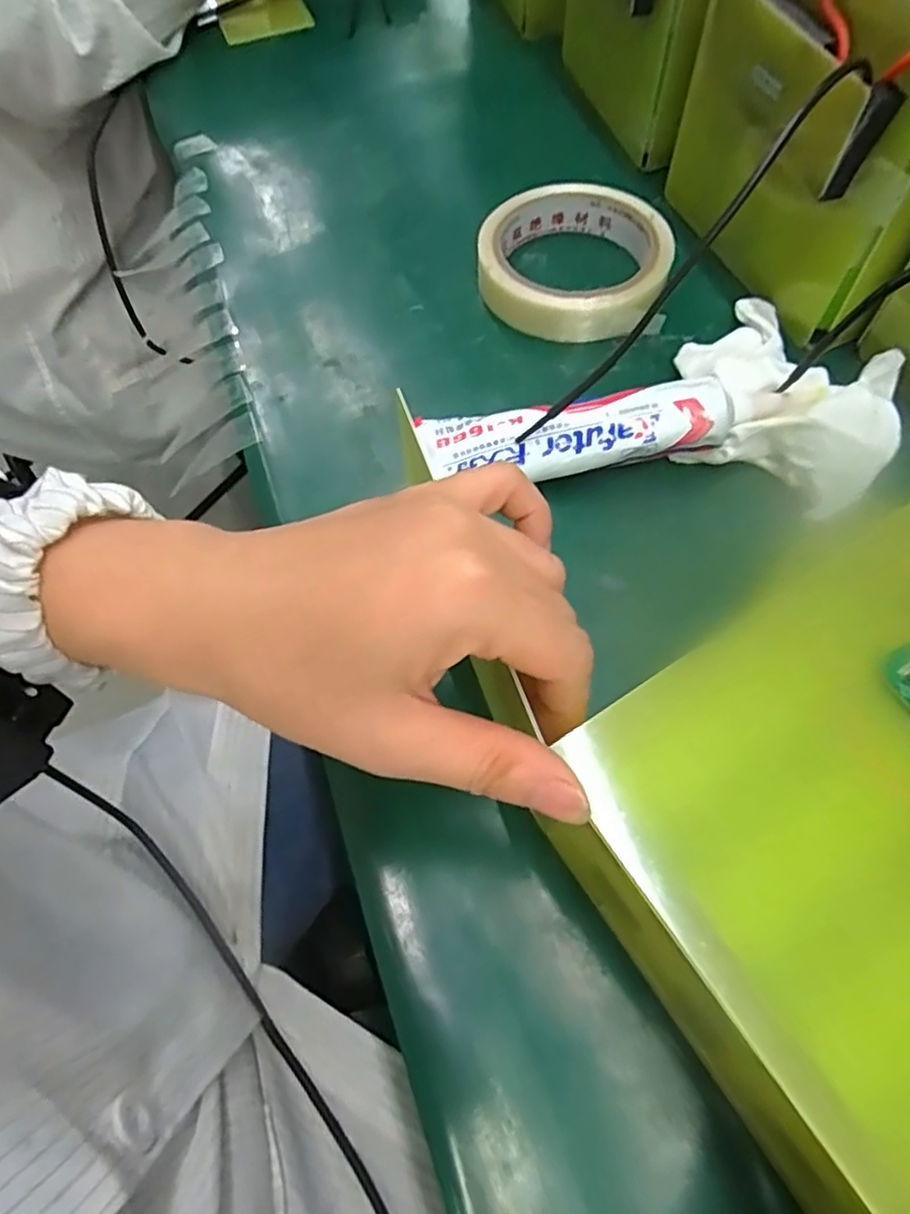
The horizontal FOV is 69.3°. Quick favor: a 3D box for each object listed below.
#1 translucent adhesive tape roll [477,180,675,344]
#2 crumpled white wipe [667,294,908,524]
[{"bbox_3d":[0.064,-0.185,0.352,0.095,0.027,0.094,-1,63,2],"label":"translucent adhesive tape roll"},{"bbox_3d":[0.150,-0.093,0.297,0.097,0.026,0.095,-1,63,2],"label":"crumpled white wipe"}]

